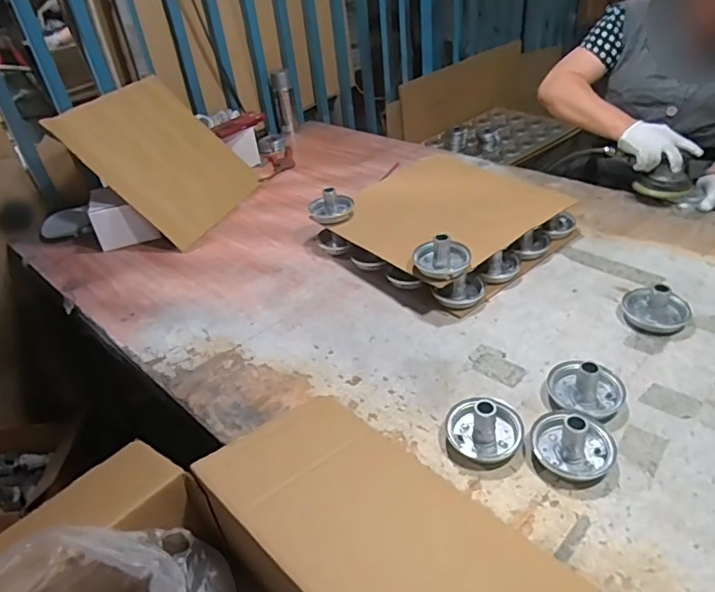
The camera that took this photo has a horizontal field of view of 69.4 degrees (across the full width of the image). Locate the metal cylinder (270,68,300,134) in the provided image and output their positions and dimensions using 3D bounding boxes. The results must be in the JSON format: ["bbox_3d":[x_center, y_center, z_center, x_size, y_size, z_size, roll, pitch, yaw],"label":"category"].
[{"bbox_3d":[-0.238,-0.635,1.695,0.069,0.182,0.075,-11,36,-4],"label":"metal cylinder"}]

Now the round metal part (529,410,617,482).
[{"bbox_3d":[0.254,0.165,0.606,0.087,0.057,0.083,-4,36,3],"label":"round metal part"}]

